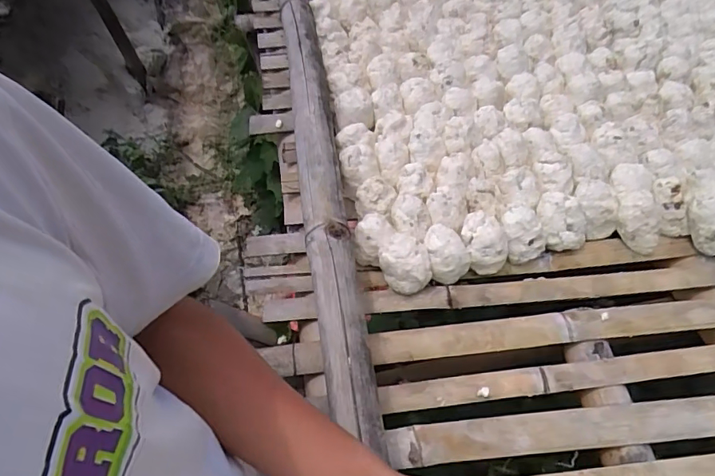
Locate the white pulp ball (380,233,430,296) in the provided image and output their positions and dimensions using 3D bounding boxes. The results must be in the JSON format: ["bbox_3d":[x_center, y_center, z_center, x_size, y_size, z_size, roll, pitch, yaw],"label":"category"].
[{"bbox_3d":[0.065,0.037,0.693,0.066,0.062,0.067,-2,55,3],"label":"white pulp ball"}]

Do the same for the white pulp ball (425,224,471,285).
[{"bbox_3d":[0.126,0.025,0.706,0.061,0.056,0.066,-2,55,3],"label":"white pulp ball"}]

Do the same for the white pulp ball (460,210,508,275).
[{"bbox_3d":[0.181,0.007,0.714,0.065,0.064,0.063,-2,55,3],"label":"white pulp ball"}]

